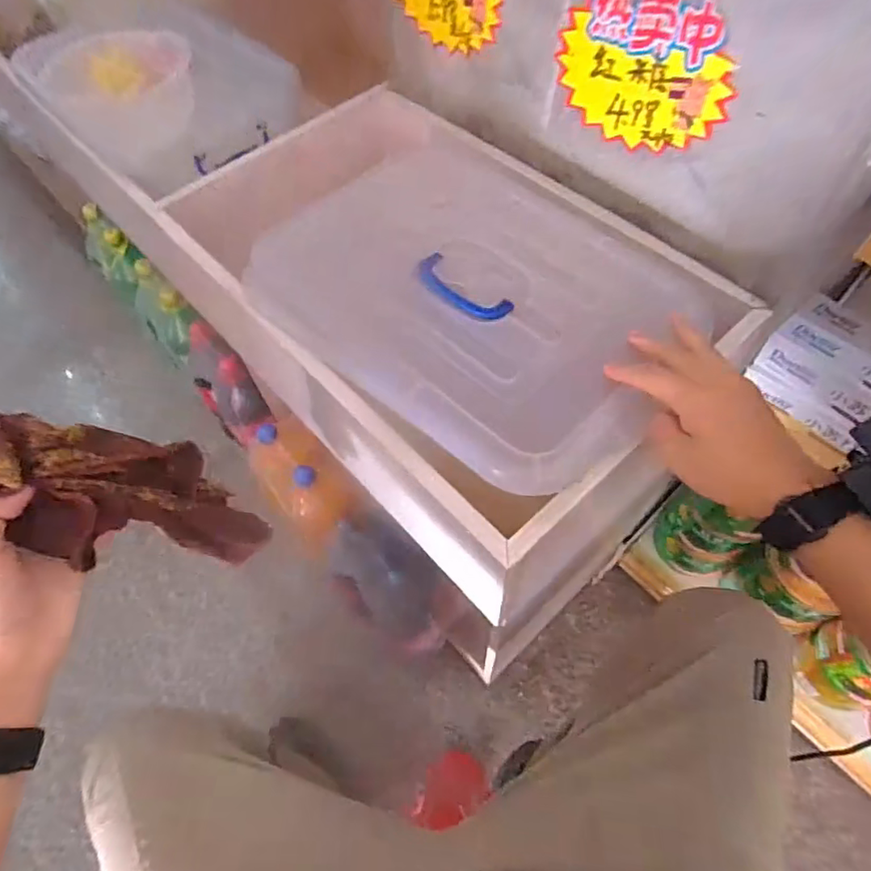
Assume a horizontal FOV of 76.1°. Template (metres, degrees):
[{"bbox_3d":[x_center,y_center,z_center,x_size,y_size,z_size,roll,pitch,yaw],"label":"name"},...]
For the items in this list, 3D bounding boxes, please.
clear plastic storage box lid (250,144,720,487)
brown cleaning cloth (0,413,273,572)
[{"bbox_3d":[0.026,-0.136,0.486,0.376,0.043,0.280,36,68,21],"label":"clear plastic storage box lid"},{"bbox_3d":[-0.199,0.055,0.390,0.070,0.225,0.071,-28,59,16],"label":"brown cleaning cloth"}]

